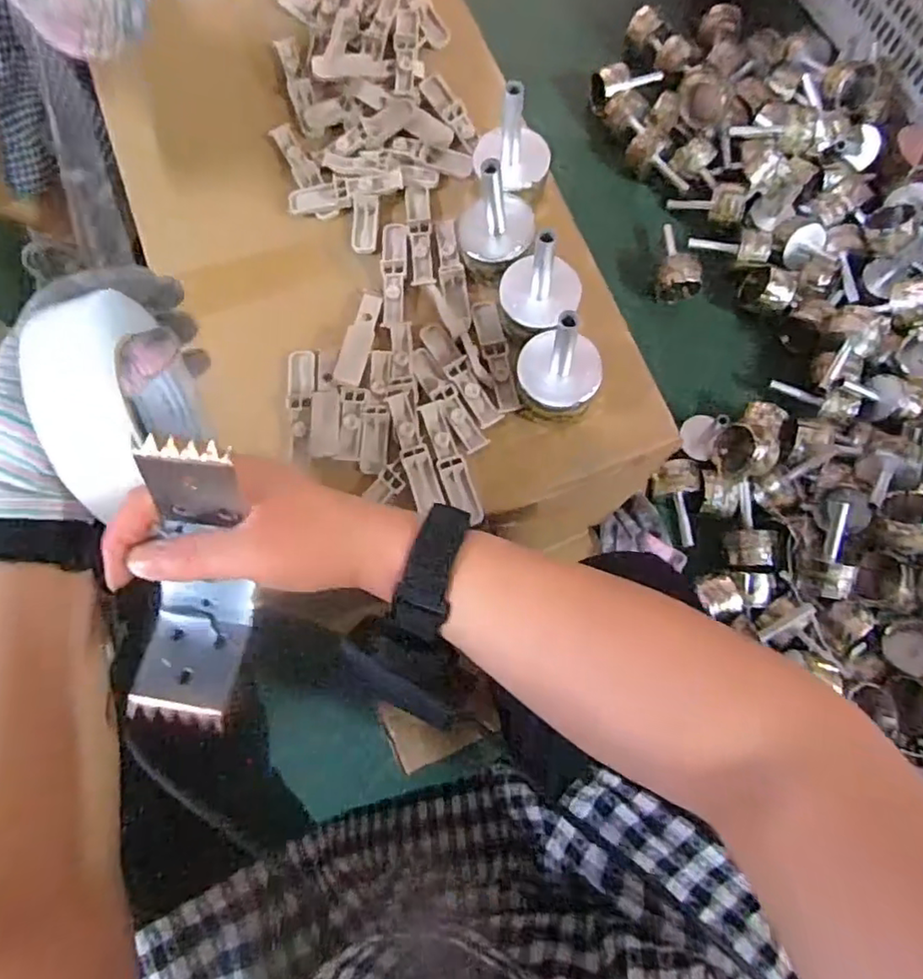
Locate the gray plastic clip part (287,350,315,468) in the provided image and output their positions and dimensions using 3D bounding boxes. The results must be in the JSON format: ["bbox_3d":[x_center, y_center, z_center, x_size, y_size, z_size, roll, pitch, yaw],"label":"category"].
[{"bbox_3d":[-0.126,-0.066,0.482,0.021,0.009,0.097,-5,76,-1],"label":"gray plastic clip part"}]

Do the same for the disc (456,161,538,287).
[{"bbox_3d":[0.026,-0.208,0.467,0.058,0.097,0.060,0,76,1],"label":"disc"}]

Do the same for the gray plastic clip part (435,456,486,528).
[{"bbox_3d":[-0.001,0.001,0.459,0.021,0.008,0.053,-19,76,-4],"label":"gray plastic clip part"}]

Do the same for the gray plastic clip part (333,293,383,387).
[{"bbox_3d":[-0.082,-0.120,0.489,0.022,0.012,0.081,11,76,3],"label":"gray plastic clip part"}]

